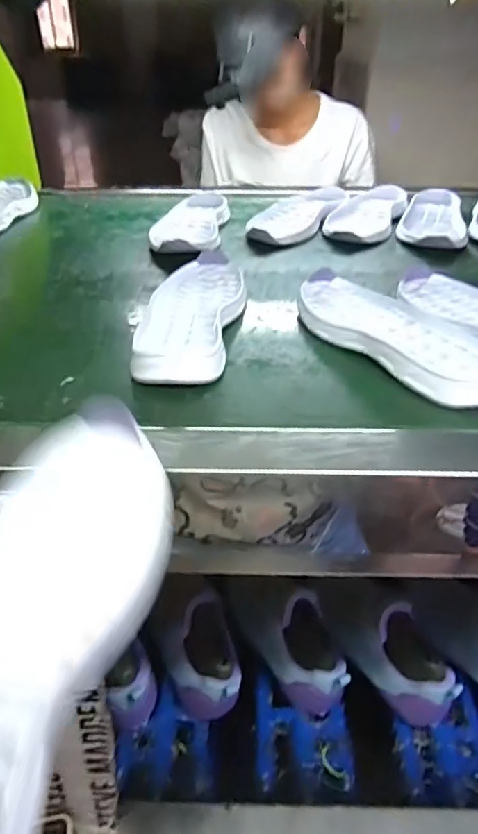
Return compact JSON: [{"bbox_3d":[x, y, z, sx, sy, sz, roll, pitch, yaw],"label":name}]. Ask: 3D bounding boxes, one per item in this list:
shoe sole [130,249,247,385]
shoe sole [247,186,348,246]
[{"bbox_3d":[-0.040,-0.092,0.471,0.078,0.024,0.213,5,34,6],"label":"shoe sole"},{"bbox_3d":[0.076,-0.277,0.731,0.083,0.022,0.219,17,39,22],"label":"shoe sole"}]

